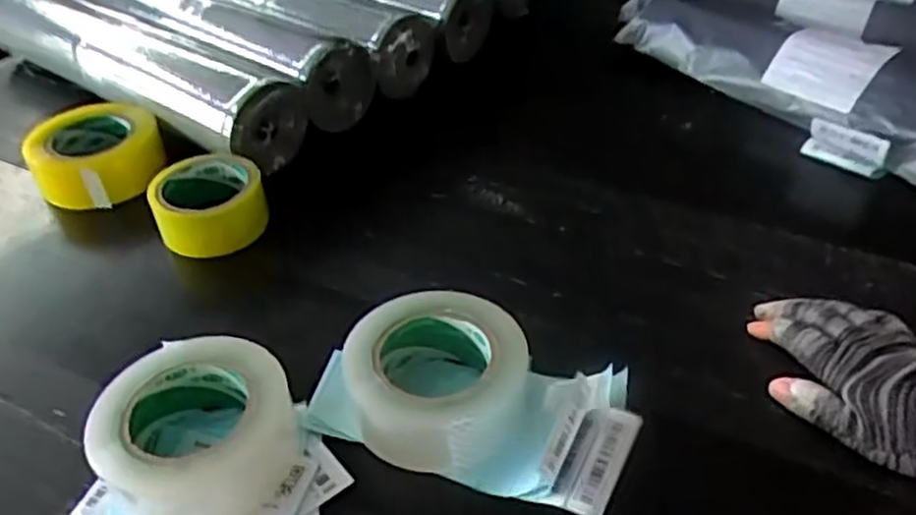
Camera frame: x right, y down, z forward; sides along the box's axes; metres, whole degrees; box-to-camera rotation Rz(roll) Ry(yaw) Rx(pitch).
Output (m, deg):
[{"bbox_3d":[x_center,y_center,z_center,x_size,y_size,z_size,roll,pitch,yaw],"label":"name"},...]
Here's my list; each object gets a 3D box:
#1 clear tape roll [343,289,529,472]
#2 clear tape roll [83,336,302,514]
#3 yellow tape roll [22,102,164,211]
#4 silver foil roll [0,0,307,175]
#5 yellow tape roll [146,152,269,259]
[{"bbox_3d":[-0.014,0.084,0.517,0.119,0.053,0.117,-1,38,0],"label":"clear tape roll"},{"bbox_3d":[-0.170,0.113,0.493,0.121,0.056,0.123,-1,38,0],"label":"clear tape roll"},{"bbox_3d":[-0.367,-0.107,0.763,0.122,0.055,0.125,-1,38,0],"label":"yellow tape roll"},{"bbox_3d":[-0.373,-0.211,0.865,0.503,0.083,0.084,26,45,30],"label":"silver foil roll"},{"bbox_3d":[-0.227,-0.048,0.694,0.099,0.055,0.098,-12,39,-14],"label":"yellow tape roll"}]

